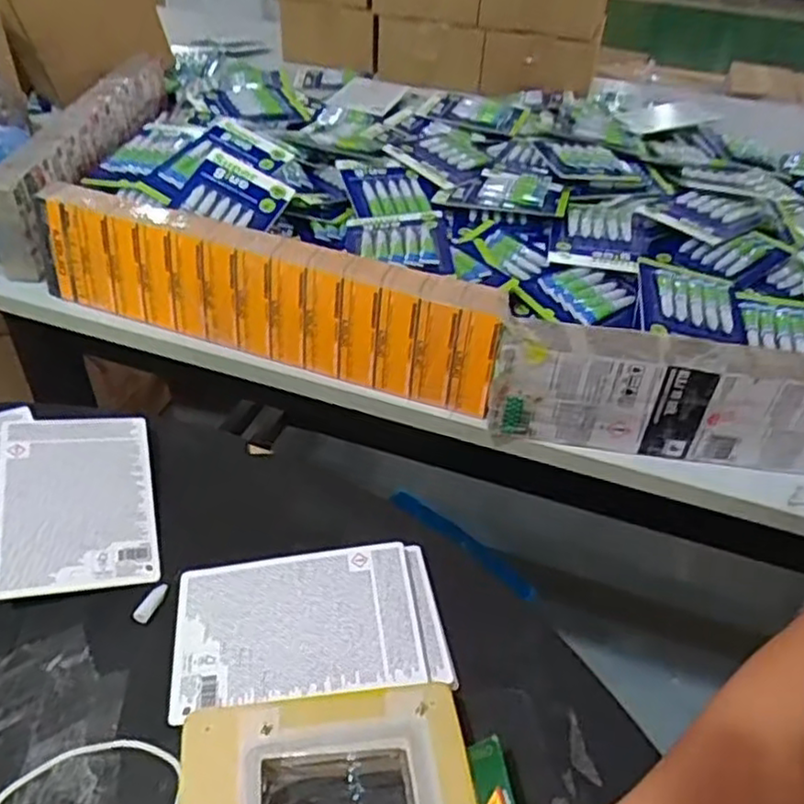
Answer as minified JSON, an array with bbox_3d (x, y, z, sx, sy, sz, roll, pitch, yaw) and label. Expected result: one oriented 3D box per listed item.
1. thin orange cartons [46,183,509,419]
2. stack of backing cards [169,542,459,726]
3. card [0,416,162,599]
[{"bbox_3d":[-0.143,-0.111,0.728,0.509,0.122,0.060,18,43,14],"label":"thin orange cartons"},{"bbox_3d":[-0.065,0.161,0.512,0.188,0.018,0.111,-7,44,-5],"label":"stack of backing cards"},{"bbox_3d":[-0.264,0.077,0.580,0.116,0.007,0.170,-1,47,-23],"label":"card"}]

